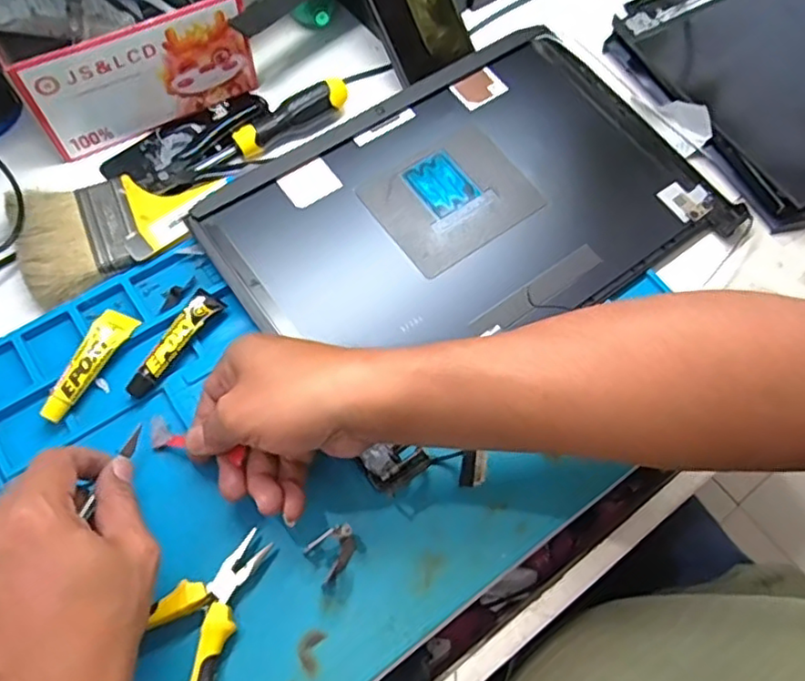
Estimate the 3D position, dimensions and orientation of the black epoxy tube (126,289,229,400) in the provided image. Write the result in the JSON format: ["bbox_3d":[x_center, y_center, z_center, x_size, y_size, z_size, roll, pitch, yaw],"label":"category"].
[{"bbox_3d":[-0.157,0.000,0.432,0.020,0.015,0.086,29,66,11],"label":"black epoxy tube"}]

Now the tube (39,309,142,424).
[{"bbox_3d":[-0.208,0.015,0.419,0.024,0.012,0.083,19,65,7],"label":"tube"}]

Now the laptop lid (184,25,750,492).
[{"bbox_3d":[0.053,-0.100,0.486,0.358,0.014,0.247,-36,72,-17],"label":"laptop lid"}]

